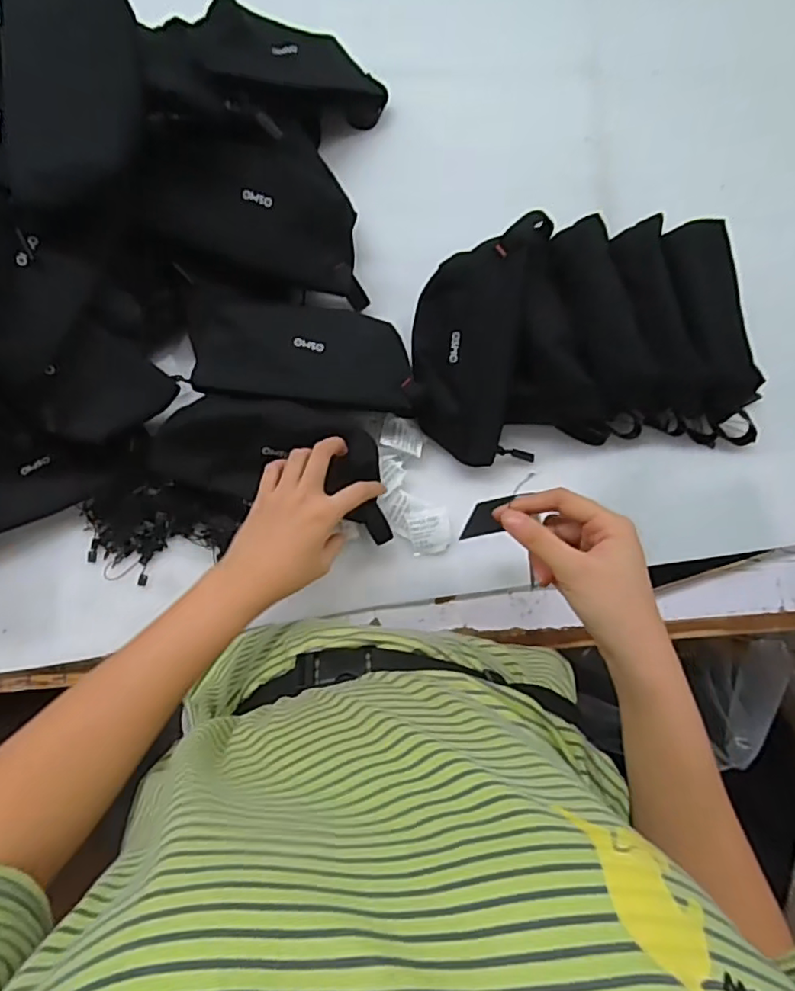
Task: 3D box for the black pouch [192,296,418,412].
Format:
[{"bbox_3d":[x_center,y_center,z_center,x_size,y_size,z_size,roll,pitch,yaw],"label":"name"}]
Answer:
[{"bbox_3d":[-0.088,-0.124,0.537,0.201,0.049,0.081,9,84,-3],"label":"black pouch"}]

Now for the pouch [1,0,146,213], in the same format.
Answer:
[{"bbox_3d":[-0.242,-0.317,0.433,0.096,0.035,0.198,-1,85,-4],"label":"pouch"}]

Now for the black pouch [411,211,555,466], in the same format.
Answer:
[{"bbox_3d":[0.069,-0.138,0.531,0.103,0.032,0.209,8,107,-3],"label":"black pouch"}]

